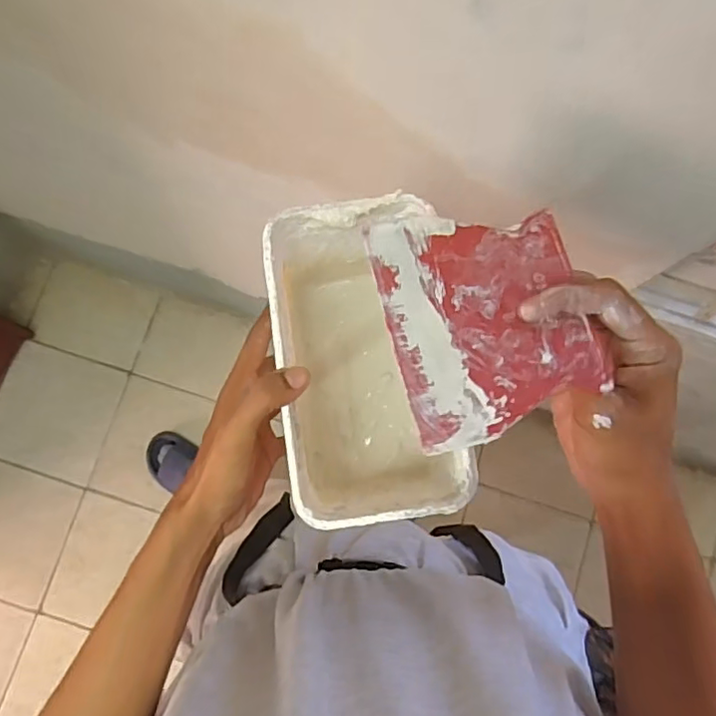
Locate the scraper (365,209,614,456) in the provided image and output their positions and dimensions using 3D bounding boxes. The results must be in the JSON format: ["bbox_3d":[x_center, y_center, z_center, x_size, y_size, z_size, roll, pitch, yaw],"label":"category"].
[{"bbox_3d":[0.069,-0.023,0.319,0.105,0.004,0.121,-14,75,-9],"label":"scraper"}]

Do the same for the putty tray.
[{"bbox_3d":[0.006,0.010,0.435,0.108,0.143,0.195,-8,81,-1],"label":"putty tray"}]

